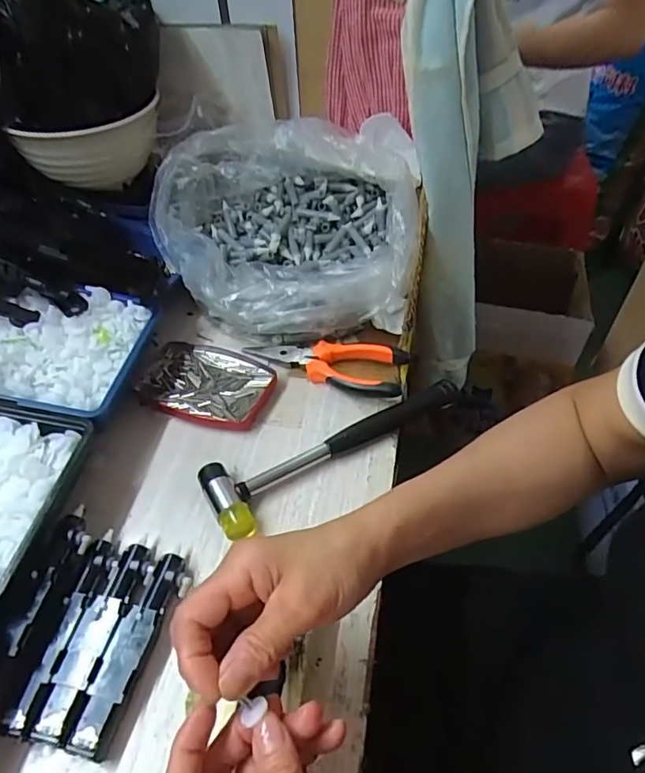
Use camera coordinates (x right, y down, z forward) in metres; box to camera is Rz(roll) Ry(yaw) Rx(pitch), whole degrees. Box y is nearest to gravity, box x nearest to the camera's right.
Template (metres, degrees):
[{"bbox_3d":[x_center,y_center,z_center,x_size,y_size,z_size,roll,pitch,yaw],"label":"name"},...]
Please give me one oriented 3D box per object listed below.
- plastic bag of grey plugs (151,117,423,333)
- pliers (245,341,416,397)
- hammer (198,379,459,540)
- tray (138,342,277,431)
[{"bbox_3d":[-0.040,-0.168,0.539,0.269,0.109,0.223,1,47,3],"label":"plastic bag of grey plugs"},{"bbox_3d":[0.002,-0.026,0.498,0.151,0.028,0.050,15,49,15],"label":"pliers"},{"bbox_3d":[0.013,0.044,0.443,0.230,0.021,0.060,-27,52,-21],"label":"hammer"},{"bbox_3d":[-0.107,-0.002,0.490,0.117,0.014,0.085,11,48,12],"label":"tray"}]

